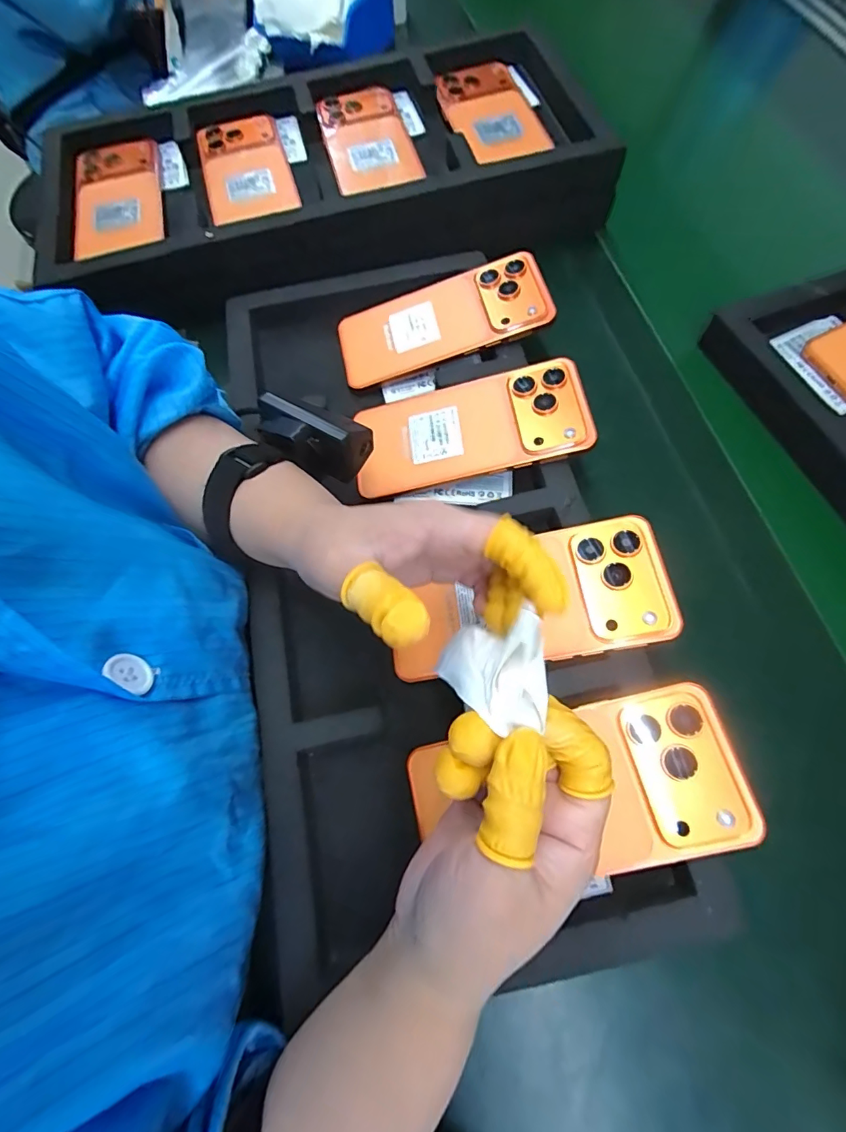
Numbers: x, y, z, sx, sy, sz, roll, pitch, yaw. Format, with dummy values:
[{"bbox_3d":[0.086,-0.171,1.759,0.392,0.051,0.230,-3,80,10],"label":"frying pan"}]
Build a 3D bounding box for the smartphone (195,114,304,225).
[{"bbox_3d":[-0.157,-0.350,0.424,0.076,0.012,0.152,-16,69,-5],"label":"smartphone"}]

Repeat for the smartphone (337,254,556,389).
[{"bbox_3d":[0.013,-0.191,0.375,0.164,0.008,0.069,-15,71,11],"label":"smartphone"}]

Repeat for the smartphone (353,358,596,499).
[{"bbox_3d":[0.032,-0.096,0.333,0.160,0.008,0.074,-11,70,11],"label":"smartphone"}]

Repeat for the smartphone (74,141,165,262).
[{"bbox_3d":[-0.273,-0.324,0.427,0.071,0.016,0.131,-11,72,-6],"label":"smartphone"}]

